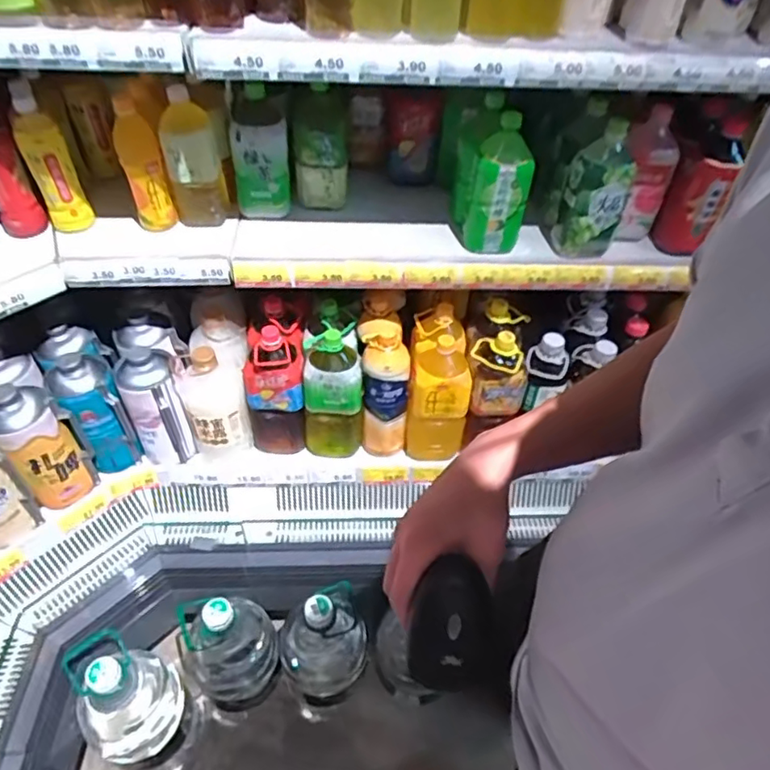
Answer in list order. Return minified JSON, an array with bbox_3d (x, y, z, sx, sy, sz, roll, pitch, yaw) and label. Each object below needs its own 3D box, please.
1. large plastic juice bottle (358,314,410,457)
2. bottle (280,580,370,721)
[{"bbox_3d":[-0.006,0.002,1.176,0.083,0.286,0.122,-4,46,-6],"label":"large plastic juice bottle"},{"bbox_3d":[-0.126,0.548,1.215,0.165,0.437,0.163,1,46,-1],"label":"bottle"}]

